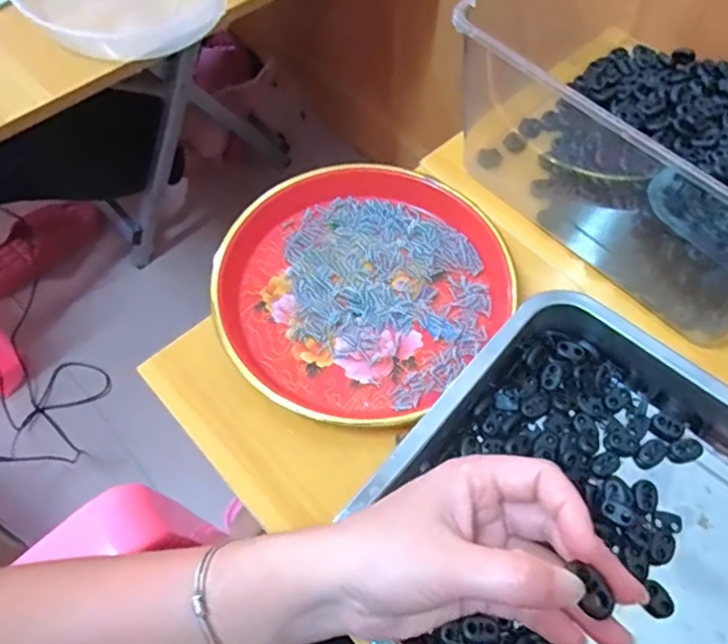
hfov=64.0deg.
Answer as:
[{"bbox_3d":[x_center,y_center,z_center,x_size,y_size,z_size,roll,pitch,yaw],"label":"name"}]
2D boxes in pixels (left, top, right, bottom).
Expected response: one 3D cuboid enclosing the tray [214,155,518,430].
[{"bbox_3d":[-0.002,-0.027,0.439,0.196,0.047,0.213,0,62,0],"label":"tray"}]

